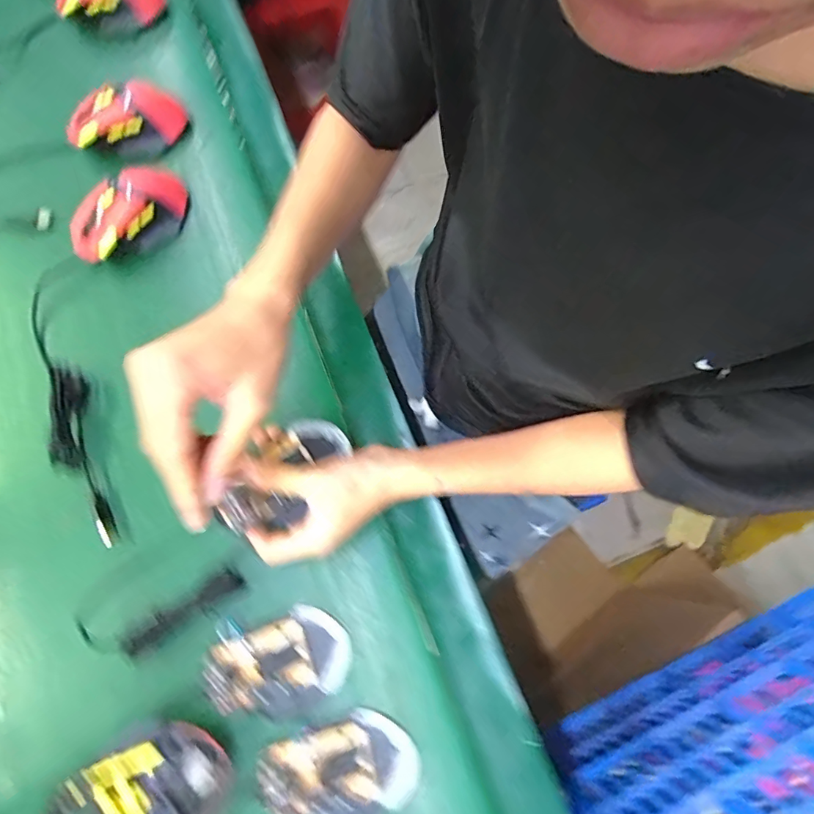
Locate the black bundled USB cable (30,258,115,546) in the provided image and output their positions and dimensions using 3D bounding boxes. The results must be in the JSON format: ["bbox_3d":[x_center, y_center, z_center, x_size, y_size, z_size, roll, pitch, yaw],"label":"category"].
[{"bbox_3d":[-0.305,-0.007,0.420,0.047,0.038,0.264,-16,85,-6],"label":"black bundled USB cable"}]

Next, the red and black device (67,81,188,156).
[{"bbox_3d":[-0.300,-0.305,0.503,0.116,0.056,0.064,-36,76,-12],"label":"red and black device"}]

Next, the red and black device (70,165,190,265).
[{"bbox_3d":[-0.278,-0.197,0.472,0.072,0.044,0.125,27,73,8],"label":"red and black device"}]

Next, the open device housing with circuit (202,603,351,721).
[{"bbox_3d":[-0.098,0.204,0.360,0.105,0.019,0.073,-24,74,-8],"label":"open device housing with circuit"}]

